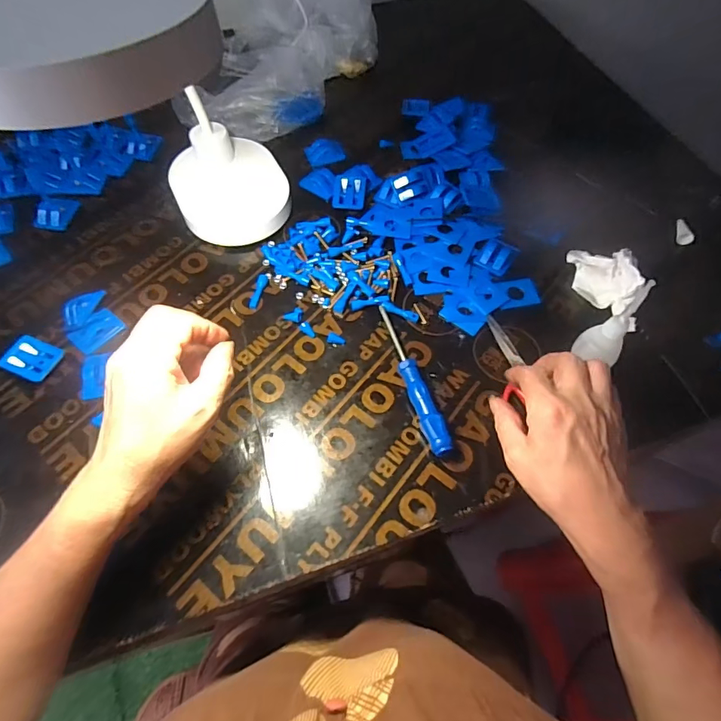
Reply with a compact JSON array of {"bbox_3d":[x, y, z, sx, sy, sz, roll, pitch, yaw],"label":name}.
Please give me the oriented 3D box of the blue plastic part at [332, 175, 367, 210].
[{"bbox_3d":[-0.012,-0.190,0.508,0.037,0.009,0.045,5,62,3],"label":"blue plastic part"}]

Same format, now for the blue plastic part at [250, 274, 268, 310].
[{"bbox_3d":[-0.100,-0.068,0.448,0.010,0.004,0.040,8,63,4],"label":"blue plastic part"}]

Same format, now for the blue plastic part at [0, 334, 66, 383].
[{"bbox_3d":[-0.294,-0.002,0.403,0.047,0.006,0.037,22,60,9],"label":"blue plastic part"}]

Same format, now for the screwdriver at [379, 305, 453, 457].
[{"bbox_3d":[0.044,0.013,0.397,0.020,0.021,0.147,-17,63,-9],"label":"screwdriver"}]

